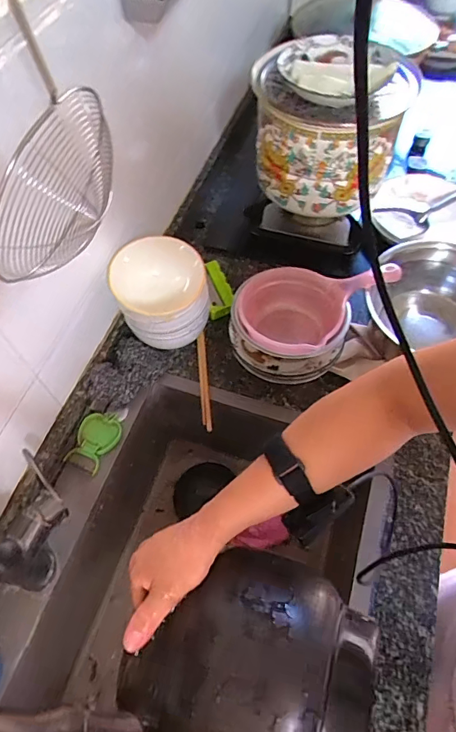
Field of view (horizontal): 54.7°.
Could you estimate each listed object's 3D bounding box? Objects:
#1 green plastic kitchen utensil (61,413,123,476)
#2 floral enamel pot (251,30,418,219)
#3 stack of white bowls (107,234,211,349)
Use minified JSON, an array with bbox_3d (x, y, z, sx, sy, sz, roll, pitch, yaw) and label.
[{"bbox_3d":[-0.195,0.109,0.649,0.059,0.013,0.089,21,63,13],"label":"green plastic kitchen utensil"},{"bbox_3d":[0.159,-0.382,0.726,0.240,0.191,0.210,15,62,10],"label":"floral enamel pot"},{"bbox_3d":[-0.099,-0.102,0.690,0.135,0.147,0.129,-11,61,-4],"label":"stack of white bowls"}]

